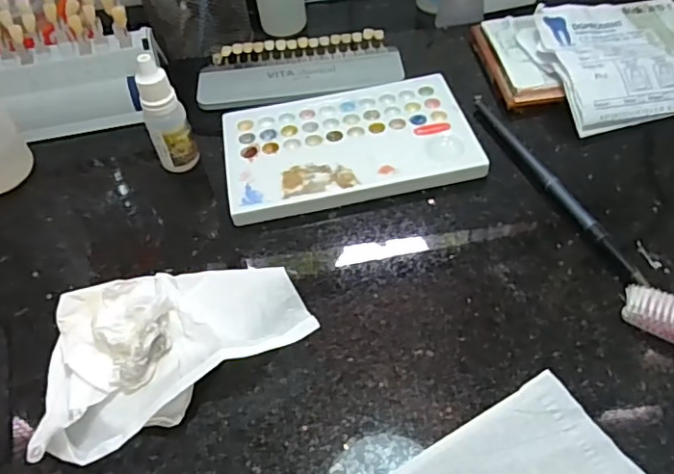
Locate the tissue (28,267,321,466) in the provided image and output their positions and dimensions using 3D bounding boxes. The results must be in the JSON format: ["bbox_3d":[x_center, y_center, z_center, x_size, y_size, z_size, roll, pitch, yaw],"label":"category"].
[{"bbox_3d":[-0.073,0.054,0.256,0.119,0.039,0.077,-6,51,0],"label":"tissue"}]

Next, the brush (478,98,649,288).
[{"bbox_3d":[0.122,-0.034,0.326,0.008,0.009,0.164,-18,52,-9],"label":"brush"}]

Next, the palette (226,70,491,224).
[{"bbox_3d":[0.007,-0.059,0.356,0.152,0.011,0.095,-11,51,-3],"label":"palette"}]

